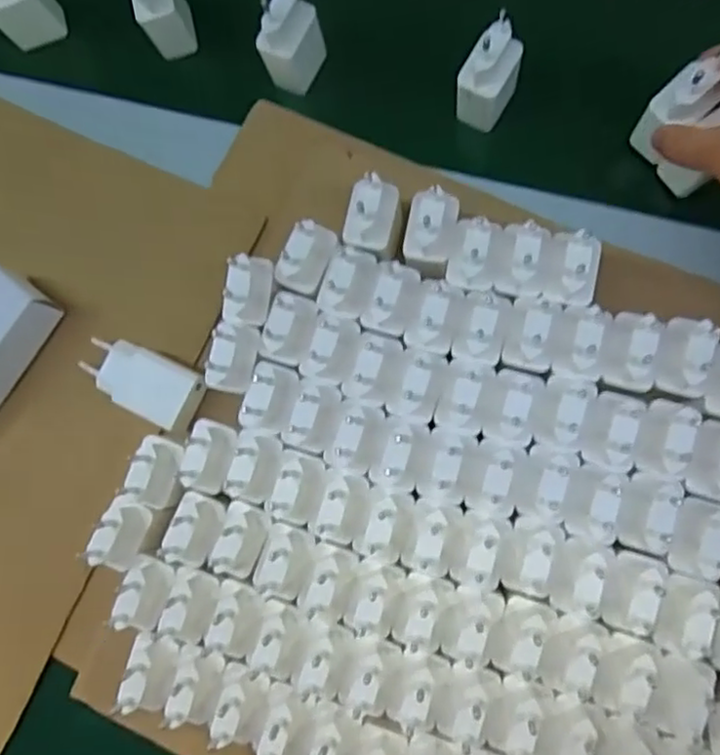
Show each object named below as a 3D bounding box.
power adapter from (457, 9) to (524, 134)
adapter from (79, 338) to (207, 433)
[{"bbox_3d":[0.080,-0.188,0.410,0.027,0.069,0.042,30,89,9],"label":"power adapter"},{"bbox_3d":[-0.138,0.002,0.420,0.076,0.024,0.038,24,88,9],"label":"adapter"}]

